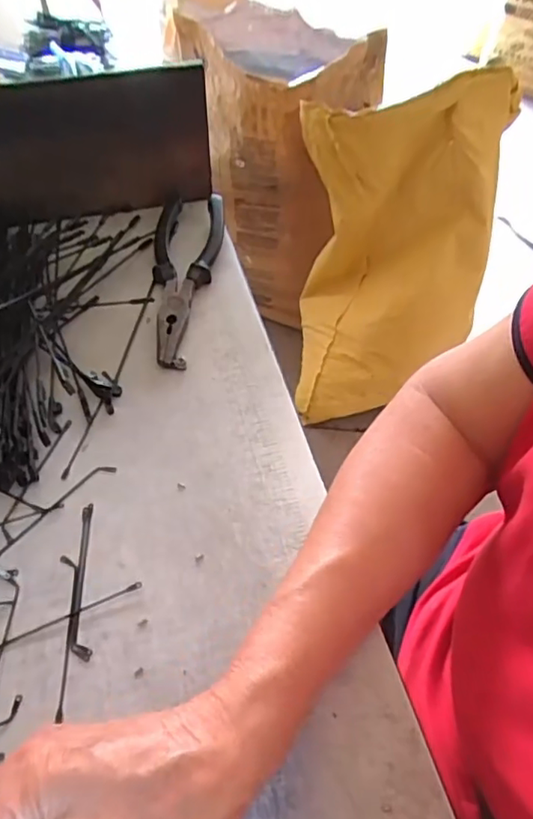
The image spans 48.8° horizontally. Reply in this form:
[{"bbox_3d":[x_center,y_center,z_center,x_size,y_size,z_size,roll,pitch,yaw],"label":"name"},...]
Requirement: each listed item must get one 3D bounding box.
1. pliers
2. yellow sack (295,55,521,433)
[{"bbox_3d":[-0.067,-0.110,0.465,0.053,0.025,0.185,4,52,-1],"label":"pliers"},{"bbox_3d":[0.220,-0.261,1.065,0.332,0.594,0.213,-3,53,-5],"label":"yellow sack"}]

